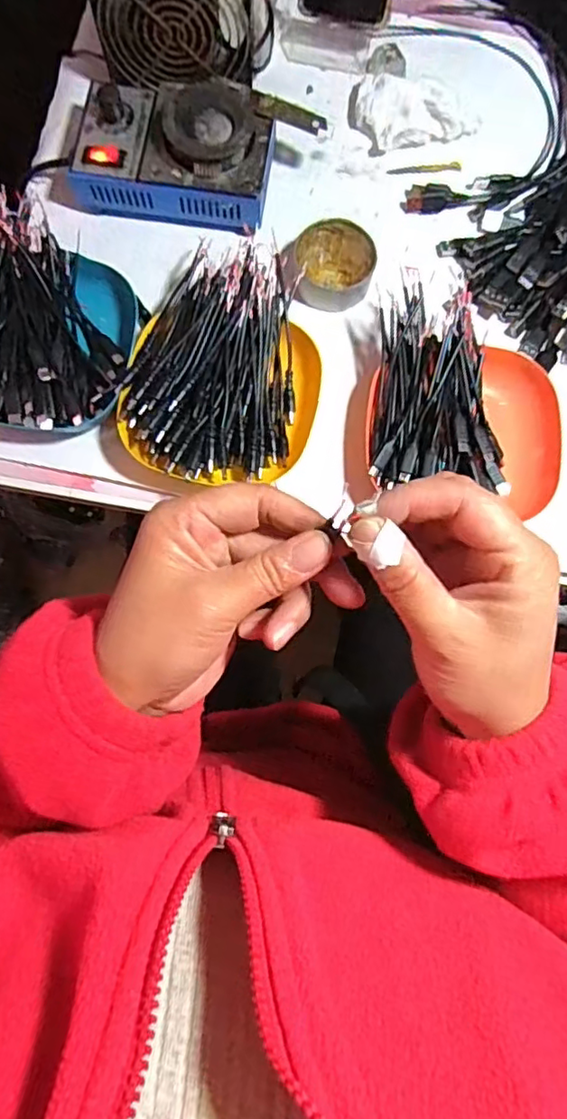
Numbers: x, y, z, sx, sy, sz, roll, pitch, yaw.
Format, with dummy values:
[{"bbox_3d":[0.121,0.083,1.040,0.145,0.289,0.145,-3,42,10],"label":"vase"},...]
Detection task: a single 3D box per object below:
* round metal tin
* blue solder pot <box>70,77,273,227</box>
[{"bbox_3d":[0.041,-0.235,0.480,0.060,0.024,0.064,0,79,-1],"label":"round metal tin"},{"bbox_3d":[-0.086,-0.325,0.474,0.151,0.048,0.107,8,79,1],"label":"blue solder pot"}]

